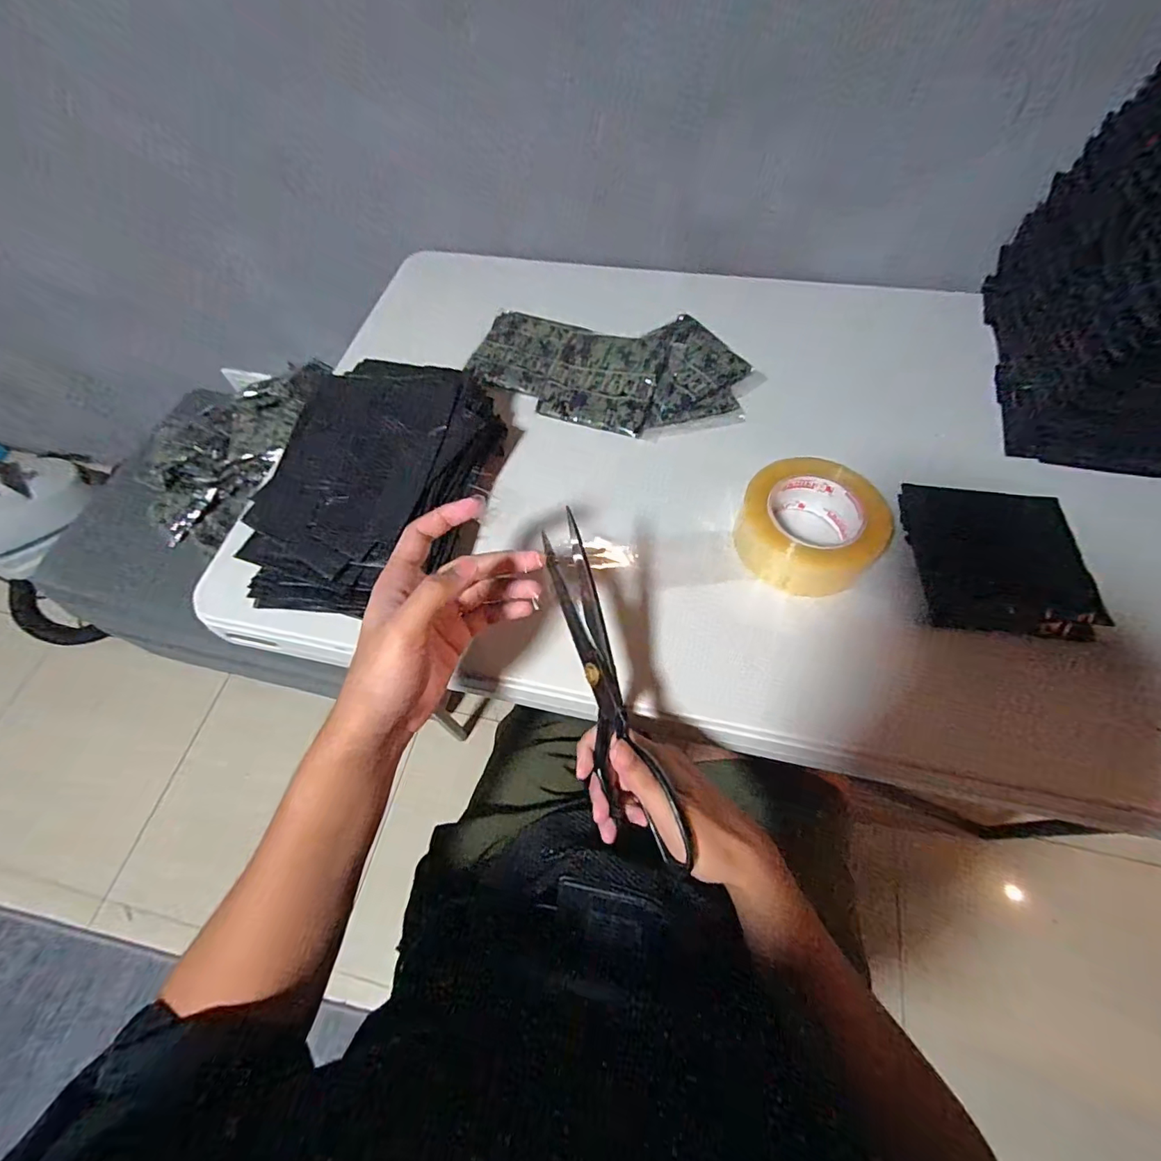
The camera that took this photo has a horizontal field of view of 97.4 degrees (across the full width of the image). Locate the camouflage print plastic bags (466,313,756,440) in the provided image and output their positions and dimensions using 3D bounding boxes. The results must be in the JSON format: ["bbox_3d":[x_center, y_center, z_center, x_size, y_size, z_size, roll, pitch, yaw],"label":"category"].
[{"bbox_3d":[0.027,-0.246,0.591,0.307,0.029,0.170,7,63,7],"label":"camouflage print plastic bags"}]

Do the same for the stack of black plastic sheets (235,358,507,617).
[{"bbox_3d":[-0.194,-0.093,0.489,0.189,0.064,0.266,7,63,7],"label":"stack of black plastic sheets"}]

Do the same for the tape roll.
[{"bbox_3d":[0.205,-0.048,0.459,0.115,0.060,0.107,-2,62,3],"label":"tape roll"}]

